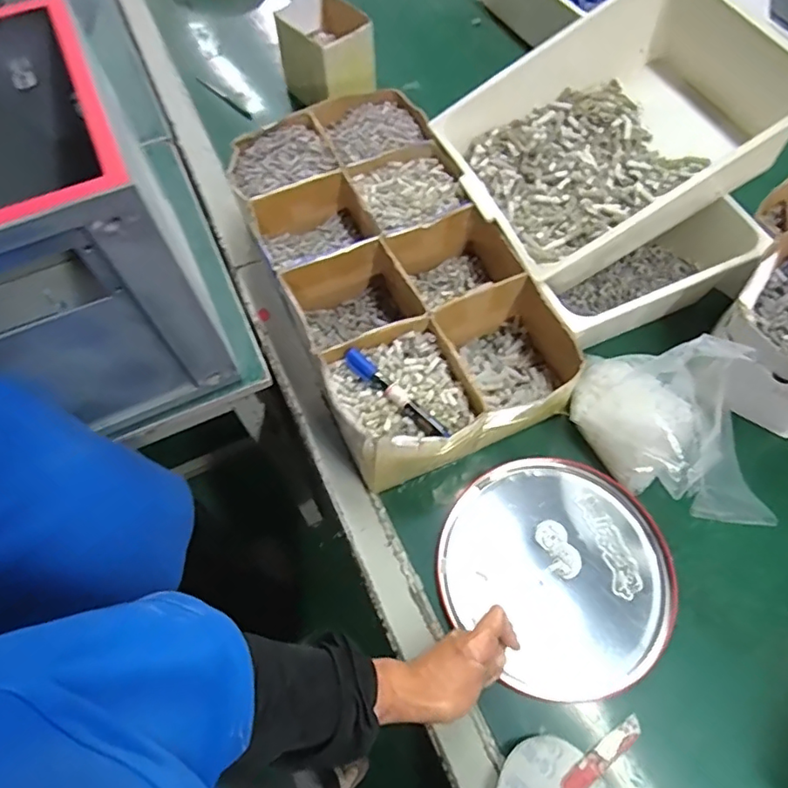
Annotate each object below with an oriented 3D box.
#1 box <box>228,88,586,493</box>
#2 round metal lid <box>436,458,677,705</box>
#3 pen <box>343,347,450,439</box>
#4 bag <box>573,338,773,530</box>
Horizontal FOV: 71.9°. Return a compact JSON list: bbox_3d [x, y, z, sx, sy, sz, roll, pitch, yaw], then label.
[{"bbox_3d":[-0.011,-0.159,0.699,0.275,0.118,0.516,-22,64,-10],"label":"box"},{"bbox_3d":[0.175,0.185,0.583,0.231,0.013,0.234,0,64,0],"label":"round metal lid"},{"bbox_3d":[0.002,0.001,0.565,0.138,0.019,0.020,41,71,20],"label":"pen"},{"bbox_3d":[0.284,0.033,0.550,0.103,0.211,0.215,-22,65,-10],"label":"bag"}]

